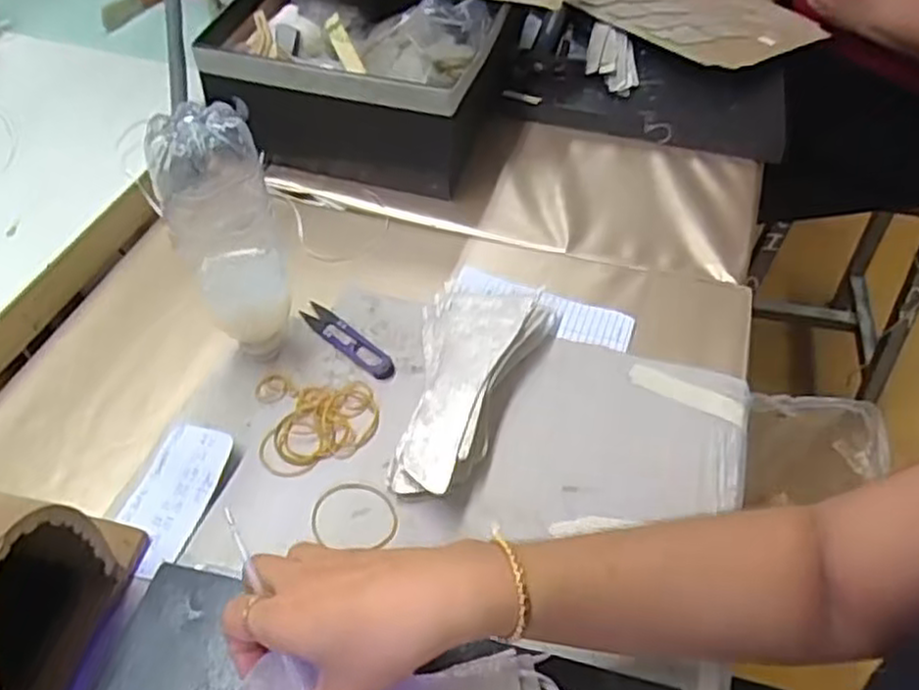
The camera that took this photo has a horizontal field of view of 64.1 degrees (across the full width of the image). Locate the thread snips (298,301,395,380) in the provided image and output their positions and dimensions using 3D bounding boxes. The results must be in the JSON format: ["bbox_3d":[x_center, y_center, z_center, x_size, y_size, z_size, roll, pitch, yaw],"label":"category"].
[{"bbox_3d":[-0.089,-0.004,0.573,0.100,0.004,0.023,36,57,27],"label":"thread snips"}]

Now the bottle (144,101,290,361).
[{"bbox_3d":[-0.151,-0.056,0.492,0.063,0.199,0.055,-23,53,-20],"label":"bottle"}]

